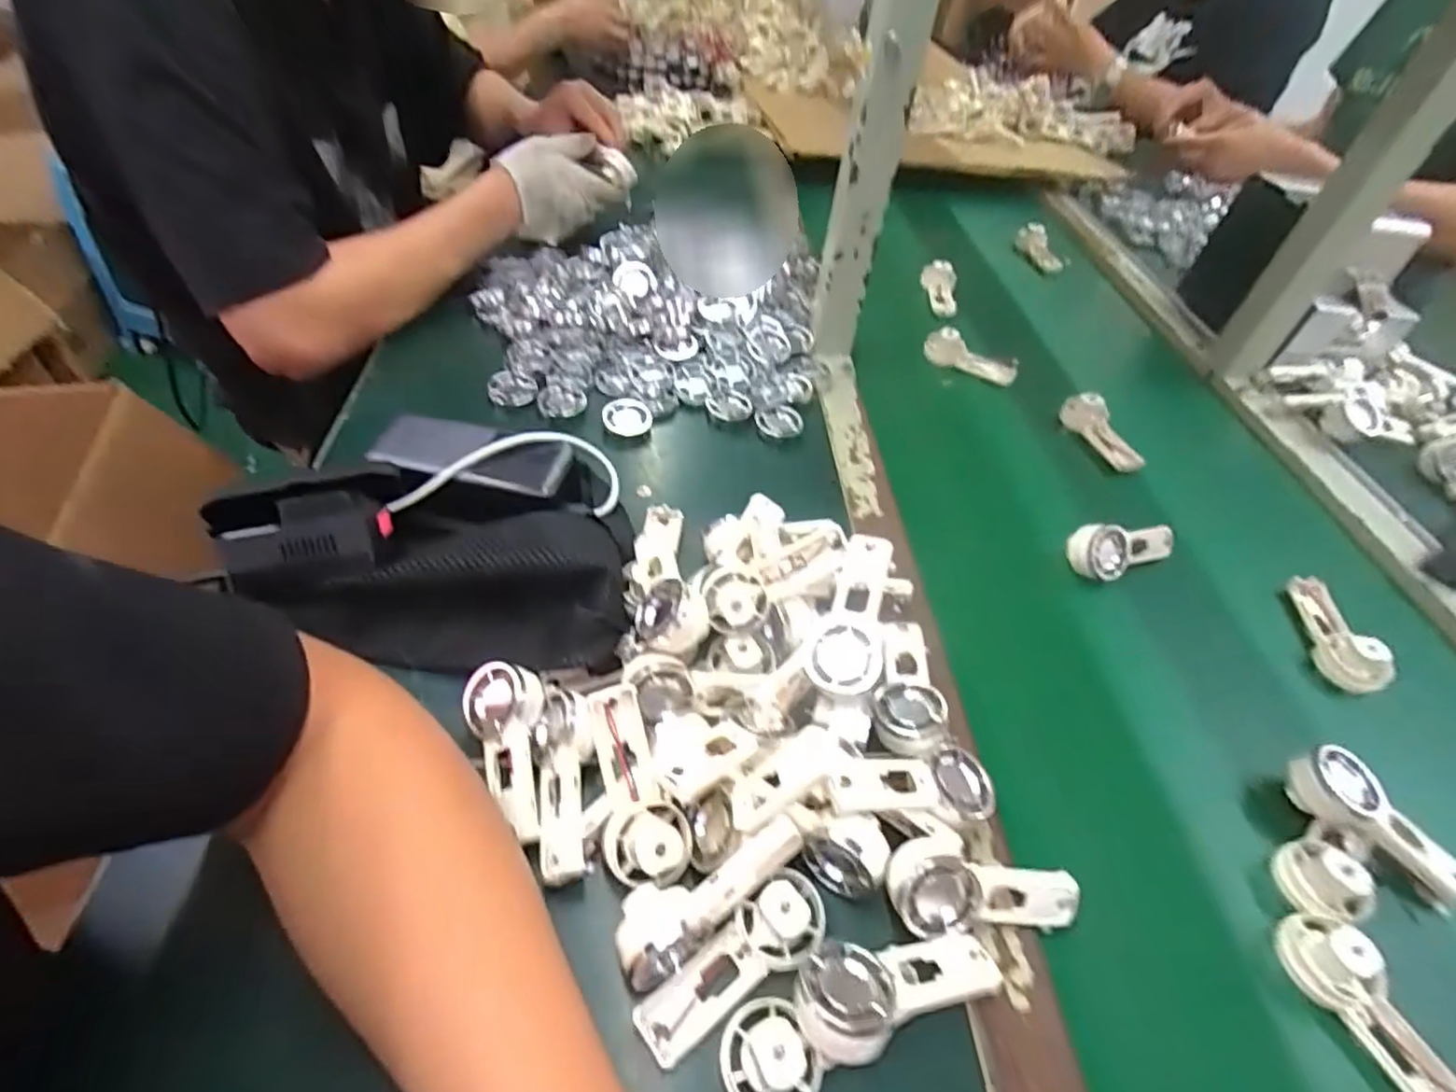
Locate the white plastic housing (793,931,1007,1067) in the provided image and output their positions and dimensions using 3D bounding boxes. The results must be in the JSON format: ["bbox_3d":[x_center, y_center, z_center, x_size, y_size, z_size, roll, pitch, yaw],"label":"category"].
[{"bbox_3d":[0.074,0.185,0.287,0.093,0.022,0.039,-9,49,-15],"label":"white plastic housing"}]

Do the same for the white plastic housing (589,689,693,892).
[{"bbox_3d":[-0.046,0.116,0.329,0.037,0.027,0.090,-13,72,-18],"label":"white plastic housing"}]

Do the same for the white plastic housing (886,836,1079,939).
[{"bbox_3d":[0.123,0.161,0.324,0.092,0.031,0.039,-2,47,-8],"label":"white plastic housing"}]

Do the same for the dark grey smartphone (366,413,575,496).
[{"bbox_3d":[-0.174,-0.064,0.463,0.125,0.014,0.048,11,47,4],"label":"dark grey smartphone"}]

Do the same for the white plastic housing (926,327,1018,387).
[{"bbox_3d":[0.250,-0.194,0.693,0.094,0.031,0.031,23,49,15],"label":"white plastic housing"}]

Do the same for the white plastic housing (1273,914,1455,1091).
[{"bbox_3d":[0.304,0.221,0.312,0.032,0.031,0.095,-15,50,-20],"label":"white plastic housing"}]

